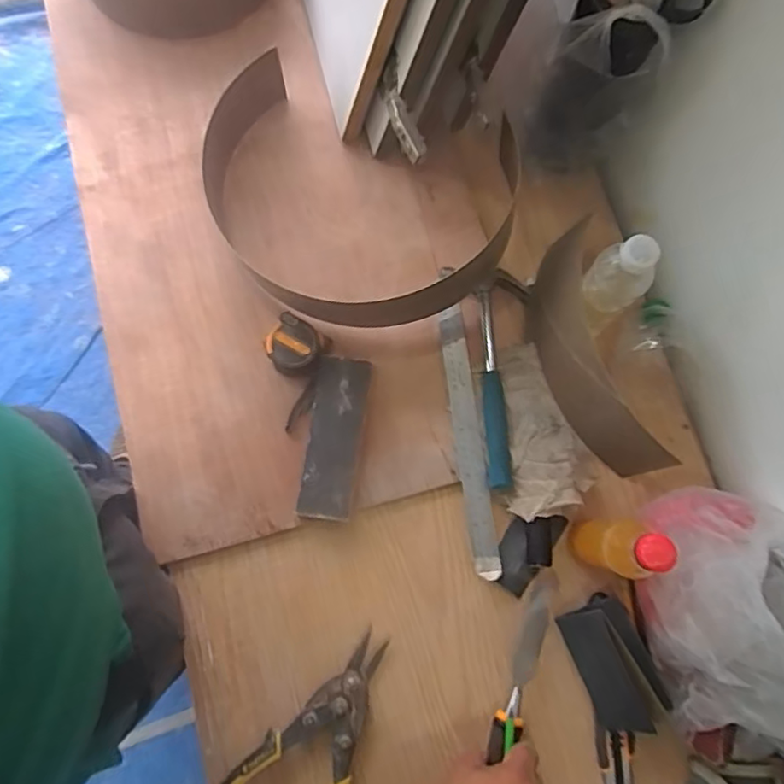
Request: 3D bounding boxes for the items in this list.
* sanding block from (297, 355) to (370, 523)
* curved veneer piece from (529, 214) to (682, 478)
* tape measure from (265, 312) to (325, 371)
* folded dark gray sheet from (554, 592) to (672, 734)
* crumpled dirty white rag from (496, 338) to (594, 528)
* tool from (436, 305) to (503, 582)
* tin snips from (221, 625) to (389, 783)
[{"bbox_3d":[-0.063,0.050,0.662,0.058,0.027,0.175,7,78,1],"label":"sanding block"},{"bbox_3d":[0.210,-0.043,0.652,0.082,0.070,0.275,-16,79,-4],"label":"curved veneer piece"},{"bbox_3d":[-0.109,-0.052,0.674,0.054,0.035,0.055,0,78,-1],"label":"tape measure"},{"bbox_3d":[0.223,0.270,0.597,0.071,0.067,0.121,-21,79,-5],"label":"folded dark gray sheet"},{"bbox_3d":[0.169,0.039,0.660,0.089,0.030,0.189,-2,78,-1],"label":"crumpled dirty white rag"},{"bbox_3d":[0.084,0.050,0.670,0.030,0.011,0.297,-7,78,-2],"label":"tool"},{"bbox_3d":[-0.078,0.343,0.595,0.131,0.033,0.213,26,79,5],"label":"tin snips"}]

